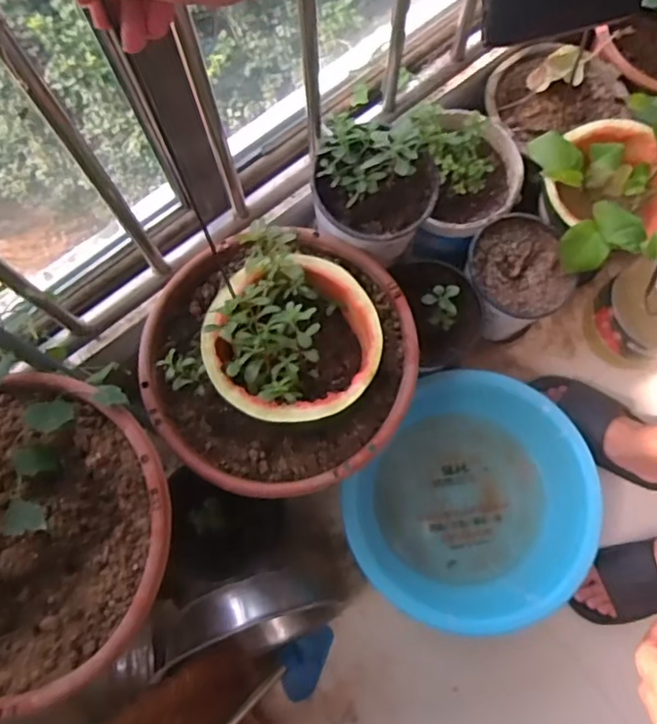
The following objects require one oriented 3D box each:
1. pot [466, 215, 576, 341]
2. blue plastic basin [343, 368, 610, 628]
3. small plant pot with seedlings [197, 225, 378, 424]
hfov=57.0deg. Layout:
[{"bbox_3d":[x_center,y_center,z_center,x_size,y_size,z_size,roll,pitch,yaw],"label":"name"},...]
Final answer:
[{"bbox_3d":[0.281,-0.125,0.946,0.146,0.138,0.151,0,77,0],"label":"pot"},{"bbox_3d":[0.217,0.210,0.904,0.332,0.104,0.356,33,79,8],"label":"blue plastic basin"},{"bbox_3d":[-0.038,-0.029,0.712,0.190,0.114,0.203,0,77,0],"label":"small plant pot with seedlings"}]

